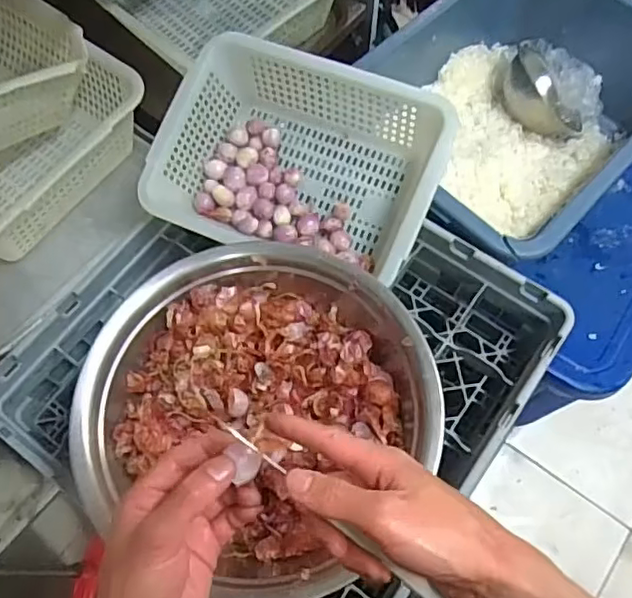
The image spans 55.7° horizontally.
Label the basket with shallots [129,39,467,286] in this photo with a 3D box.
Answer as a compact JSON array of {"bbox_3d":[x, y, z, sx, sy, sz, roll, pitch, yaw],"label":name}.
[{"bbox_3d":[-0.021,-0.156,0.697,0.315,0.113,0.234,22,69,10],"label":"basket with shallots"}]

